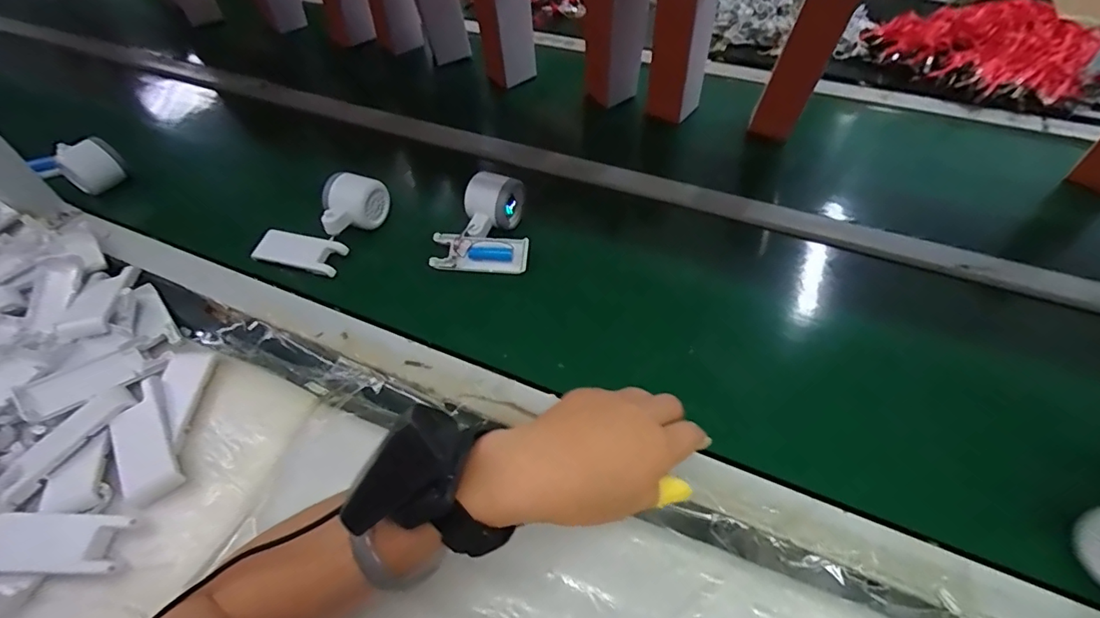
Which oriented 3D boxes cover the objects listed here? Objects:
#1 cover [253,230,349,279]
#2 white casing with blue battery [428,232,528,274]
[{"bbox_3d":[-0.277,-0.062,0.558,0.092,0.020,0.042,11,51,9],"label":"cover"},{"bbox_3d":[-0.077,-0.060,0.555,0.104,0.017,0.039,3,79,4],"label":"white casing with blue battery"}]

